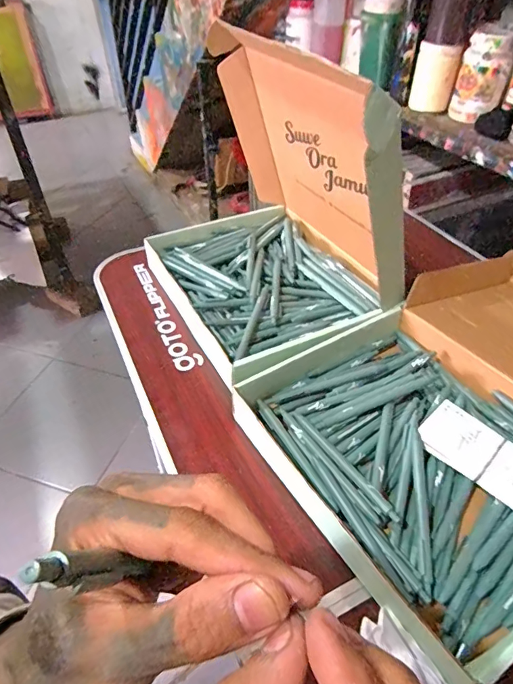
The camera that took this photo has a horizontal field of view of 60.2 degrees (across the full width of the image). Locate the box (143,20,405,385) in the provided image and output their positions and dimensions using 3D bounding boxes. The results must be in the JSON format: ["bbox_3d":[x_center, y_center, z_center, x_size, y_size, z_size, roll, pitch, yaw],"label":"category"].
[{"bbox_3d":[0.011,-0.191,0.562,0.258,0.264,0.367,-19,47,-19],"label":"box"}]

